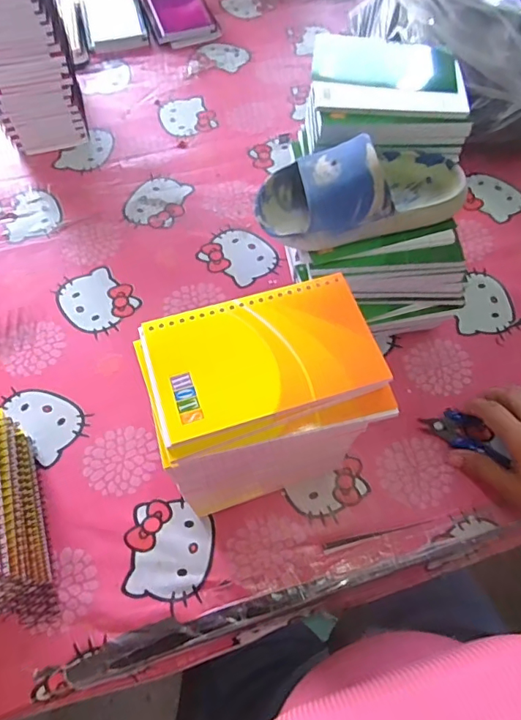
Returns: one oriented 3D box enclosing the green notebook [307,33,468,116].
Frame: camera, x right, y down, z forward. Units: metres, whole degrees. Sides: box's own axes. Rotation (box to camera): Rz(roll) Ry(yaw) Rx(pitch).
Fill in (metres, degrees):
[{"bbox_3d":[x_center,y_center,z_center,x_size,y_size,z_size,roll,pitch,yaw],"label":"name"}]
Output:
[{"bbox_3d":[0.115,-0.261,0.448,0.131,0.008,0.105,4,63,1],"label":"green notebook"}]

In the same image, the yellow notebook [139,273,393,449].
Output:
[{"bbox_3d":[0.001,-0.004,0.292,0.131,0.007,0.080,-15,63,-9],"label":"yellow notebook"}]

